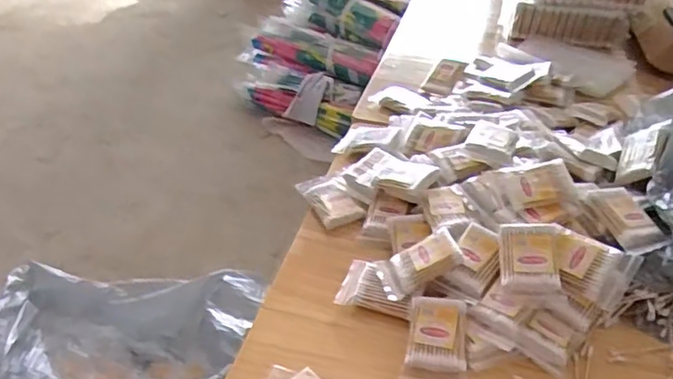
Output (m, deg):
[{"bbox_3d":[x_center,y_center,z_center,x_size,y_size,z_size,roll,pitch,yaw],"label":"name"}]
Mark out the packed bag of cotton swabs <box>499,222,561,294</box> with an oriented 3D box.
[{"bbox_3d":[0.190,0.066,0.569,0.055,0.013,0.076,3,56,10],"label":"packed bag of cotton swabs"}]

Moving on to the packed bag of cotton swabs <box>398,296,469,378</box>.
[{"bbox_3d":[0.096,0.145,0.549,0.059,0.013,0.088,8,64,10],"label":"packed bag of cotton swabs"}]

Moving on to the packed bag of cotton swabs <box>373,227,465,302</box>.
[{"bbox_3d":[0.086,0.078,0.603,0.088,0.018,0.051,-33,37,6],"label":"packed bag of cotton swabs"}]

